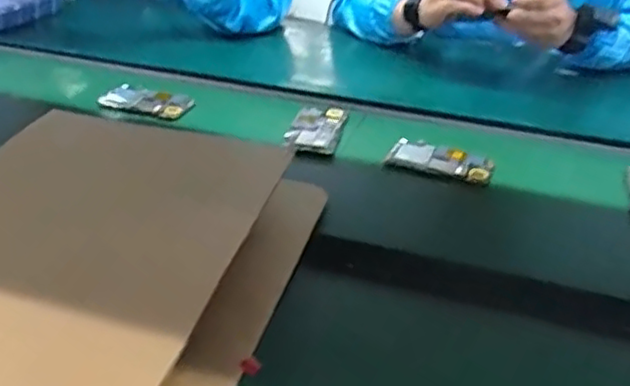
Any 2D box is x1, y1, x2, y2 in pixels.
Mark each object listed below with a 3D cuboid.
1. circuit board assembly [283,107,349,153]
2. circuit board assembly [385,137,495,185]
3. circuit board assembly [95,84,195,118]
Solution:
[{"bbox_3d":[0.003,-0.088,0.862,0.065,0.008,0.125,9,35,8],"label":"circuit board assembly"},{"bbox_3d":[0.153,-0.040,0.800,0.125,0.014,0.051,12,36,13],"label":"circuit board assembly"},{"bbox_3d":[-0.237,-0.130,0.909,0.125,0.012,0.070,12,36,12],"label":"circuit board assembly"}]

